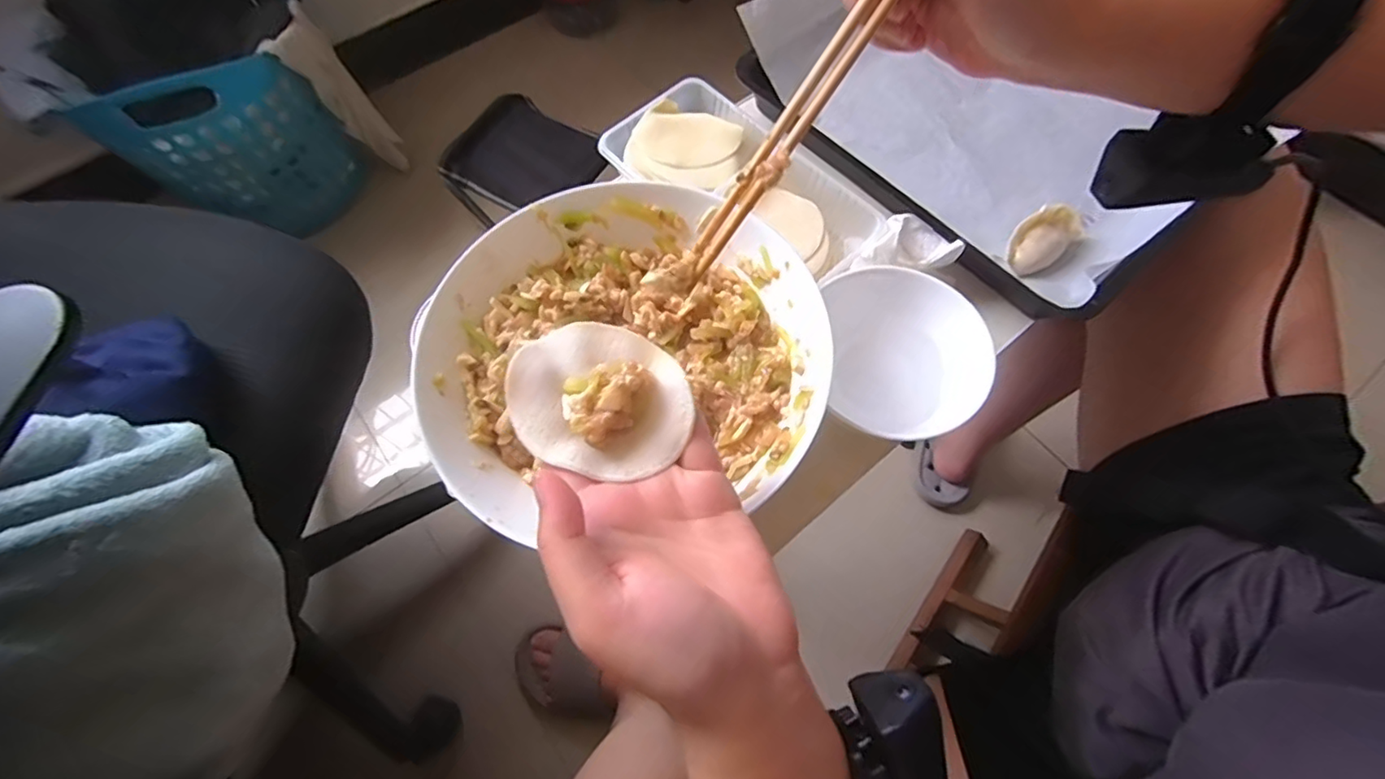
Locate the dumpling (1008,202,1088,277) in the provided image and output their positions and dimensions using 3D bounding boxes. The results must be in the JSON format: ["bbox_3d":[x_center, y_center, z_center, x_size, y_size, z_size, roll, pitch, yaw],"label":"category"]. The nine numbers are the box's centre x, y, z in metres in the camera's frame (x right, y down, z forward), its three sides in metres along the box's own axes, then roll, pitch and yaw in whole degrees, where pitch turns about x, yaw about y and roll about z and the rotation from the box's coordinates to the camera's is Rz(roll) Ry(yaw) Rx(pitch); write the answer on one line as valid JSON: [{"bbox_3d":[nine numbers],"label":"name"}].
[{"bbox_3d":[0.244,-0.104,0.408,0.061,0.026,0.032,-38,71,-15],"label":"dumpling"}]

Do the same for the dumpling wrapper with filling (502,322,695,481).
[{"bbox_3d":[-0.038,0.003,0.248,0.076,0.016,0.065,16,67,8],"label":"dumpling wrapper with filling"}]

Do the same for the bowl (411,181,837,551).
[{"bbox_3d":[-0.039,-0.023,0.341,0.218,0.058,0.197,-4,66,-1],"label":"bowl"}]

